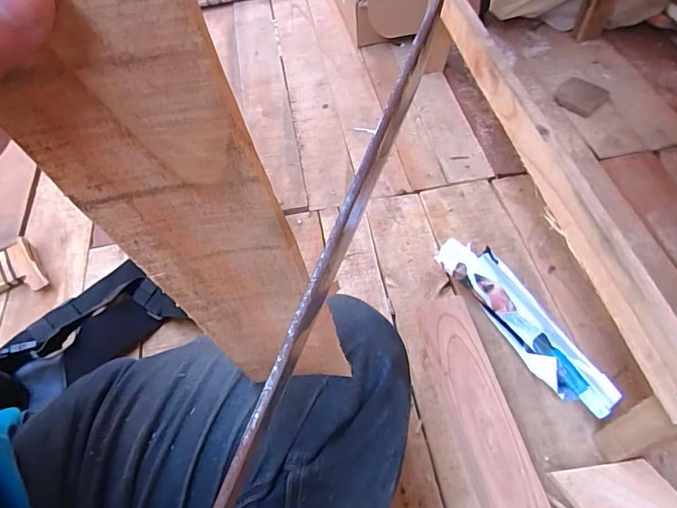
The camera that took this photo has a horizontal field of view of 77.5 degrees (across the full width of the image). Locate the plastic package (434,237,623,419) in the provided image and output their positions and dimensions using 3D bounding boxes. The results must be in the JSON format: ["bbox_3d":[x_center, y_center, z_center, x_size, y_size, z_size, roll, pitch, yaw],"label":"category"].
[{"bbox_3d":[0.226,0.081,0.534,0.066,0.058,0.271,-31,61,-14],"label":"plastic package"}]

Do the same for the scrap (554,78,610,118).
[{"bbox_3d":[0.448,-0.292,0.783,0.079,0.013,0.081,38,68,24],"label":"scrap"}]

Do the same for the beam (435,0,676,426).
[{"bbox_3d":[0.220,-0.152,0.498,0.028,0.061,0.670,-11,57,-3],"label":"beam"}]

